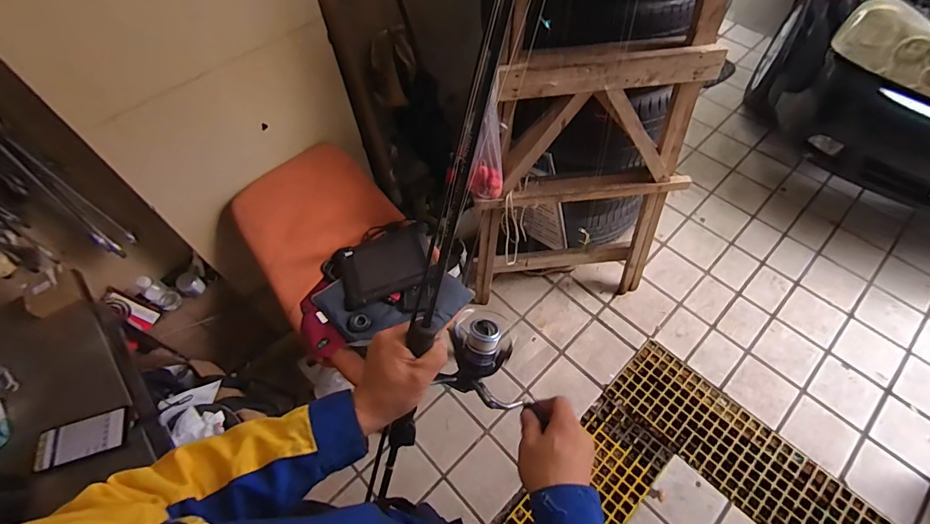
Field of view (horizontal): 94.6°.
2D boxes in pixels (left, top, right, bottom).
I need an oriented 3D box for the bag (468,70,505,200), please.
[{"bbox_3d":[0.050,-0.324,1.172,0.110,0.315,0.112,3,58,4],"label":"bag"}]

